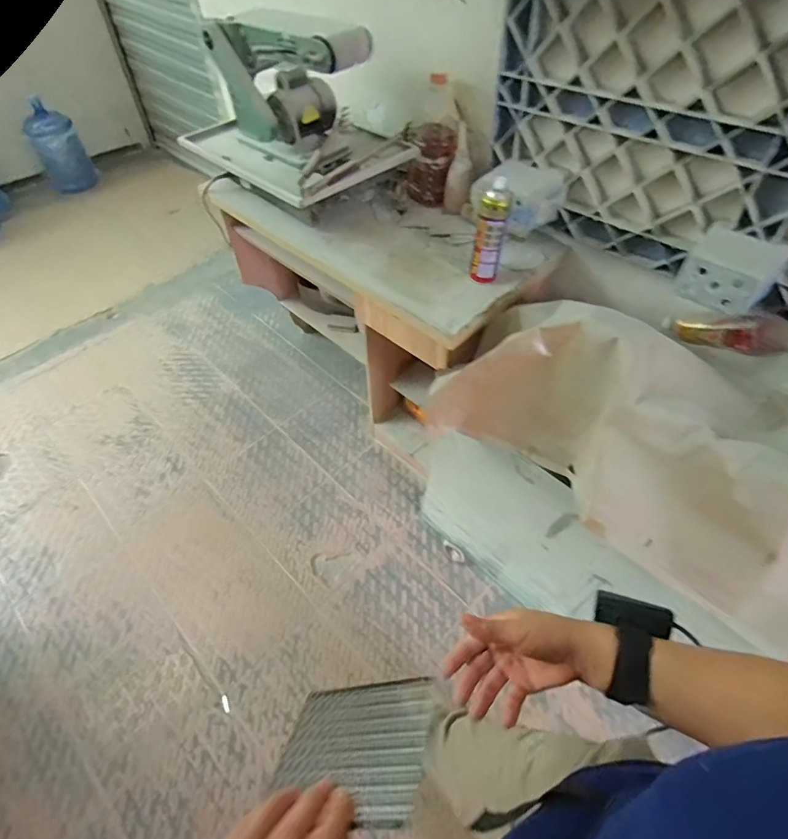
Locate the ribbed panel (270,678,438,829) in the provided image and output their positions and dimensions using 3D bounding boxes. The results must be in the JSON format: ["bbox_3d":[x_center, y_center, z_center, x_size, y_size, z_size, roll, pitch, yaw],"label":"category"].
[{"bbox_3d":[-0.031,0.238,0.344,0.120,0.006,0.102,-18,13,19],"label":"ribbed panel"}]

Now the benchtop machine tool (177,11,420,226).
[{"bbox_3d":[-0.263,-0.801,1.182,0.547,0.312,0.386,37,61,26],"label":"benchtop machine tool"}]

